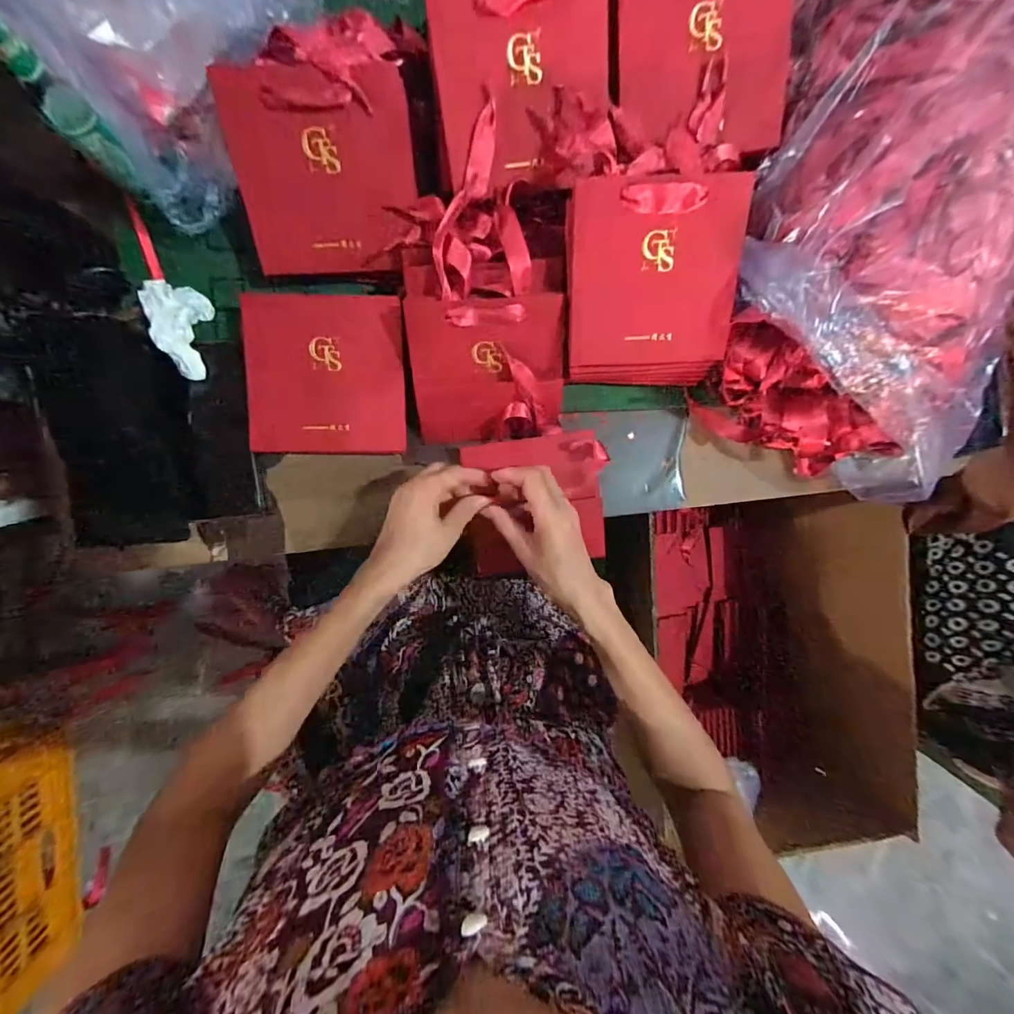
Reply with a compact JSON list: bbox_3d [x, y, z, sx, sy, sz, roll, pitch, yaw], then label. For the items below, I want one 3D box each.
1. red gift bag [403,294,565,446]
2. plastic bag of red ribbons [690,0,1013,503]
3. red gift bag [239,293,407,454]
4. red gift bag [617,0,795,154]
[{"bbox_3d":[-0.019,-0.124,0.432,0.142,0.034,0.138,-1,127,2],"label":"red gift bag"},{"bbox_3d":[0.331,-0.234,0.422,0.246,0.161,0.392,16,90,-7],"label":"plastic bag of red ribbons"},{"bbox_3d":[-0.167,-0.120,0.423,0.138,0.005,0.140,-2,106,-11],"label":"red gift bag"},{"bbox_3d":[0.165,-0.381,0.373,0.145,0.014,0.153,-8,110,0],"label":"red gift bag"}]

